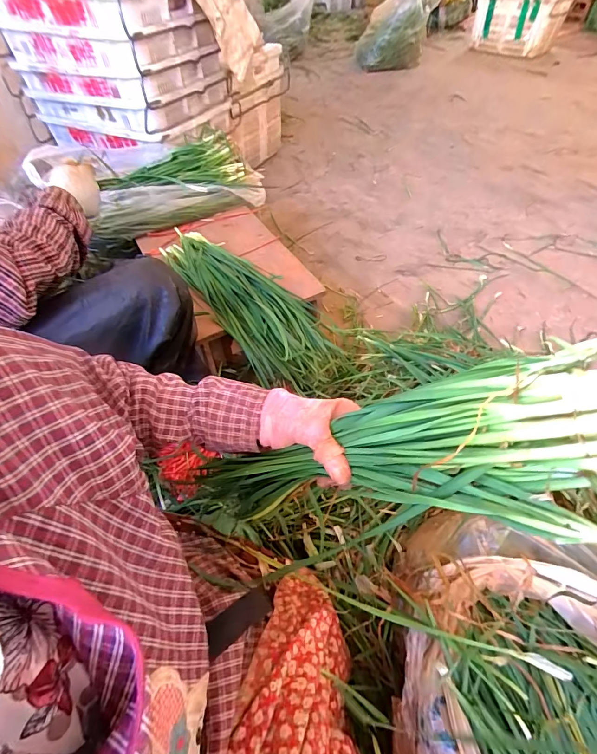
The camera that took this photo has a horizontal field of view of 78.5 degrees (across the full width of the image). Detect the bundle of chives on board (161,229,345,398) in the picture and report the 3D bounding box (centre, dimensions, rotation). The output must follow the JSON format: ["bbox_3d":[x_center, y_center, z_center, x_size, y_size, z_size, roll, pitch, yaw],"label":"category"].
[{"bbox_3d":[-0.109,-0.177,0.824,0.185,0.086,0.523,-31,59,-19],"label":"bundle of chives on board"}]

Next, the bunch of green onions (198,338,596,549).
[{"bbox_3d":[0.064,0.091,0.328,0.444,0.081,0.130,-22,44,42],"label":"bunch of green onions"}]

